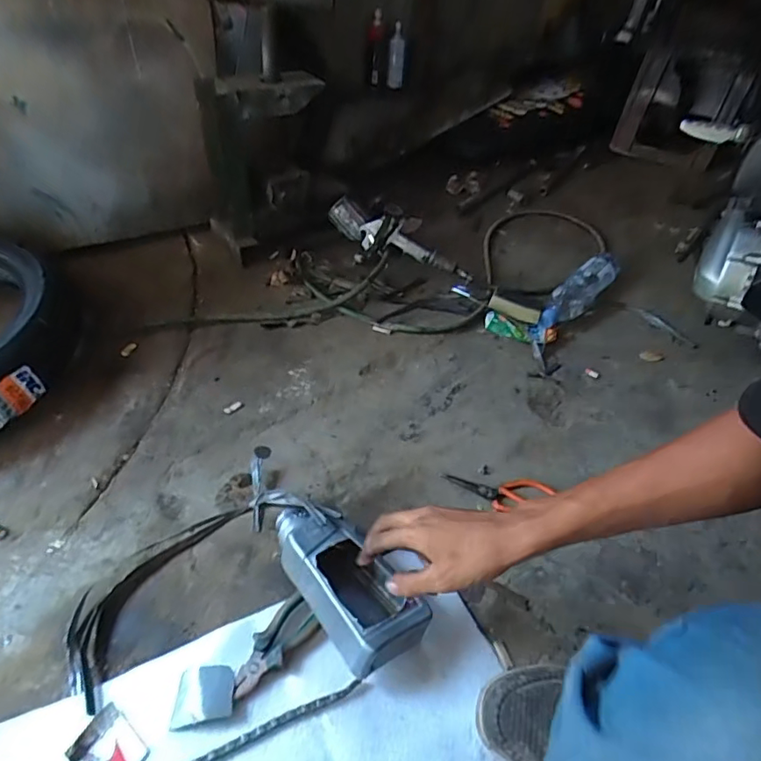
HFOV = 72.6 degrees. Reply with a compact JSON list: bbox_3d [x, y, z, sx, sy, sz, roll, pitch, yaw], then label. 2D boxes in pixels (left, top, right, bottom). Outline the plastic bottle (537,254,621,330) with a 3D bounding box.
[{"bbox_3d":[0.402,-0.179,1.062,0.226,0.039,0.067,-42,56,-11],"label":"plastic bottle"}]

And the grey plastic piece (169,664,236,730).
[{"bbox_3d":[-0.190,0.337,0.559,0.061,0.014,0.058,-2,43,-6],"label":"grey plastic piece"}]

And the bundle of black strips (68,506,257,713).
[{"bbox_3d":[-0.281,0.247,0.651,0.094,0.014,0.272,23,47,20],"label":"bundle of black strips"}]

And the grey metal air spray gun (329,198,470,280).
[{"bbox_3d":[0.035,-0.298,1.138,0.337,0.106,0.087,27,48,23],"label":"grey metal air spray gun"}]

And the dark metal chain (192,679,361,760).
[{"bbox_3d":[-0.120,0.366,0.542,0.212,0.006,0.012,-16,47,-20],"label":"dark metal chain"}]

